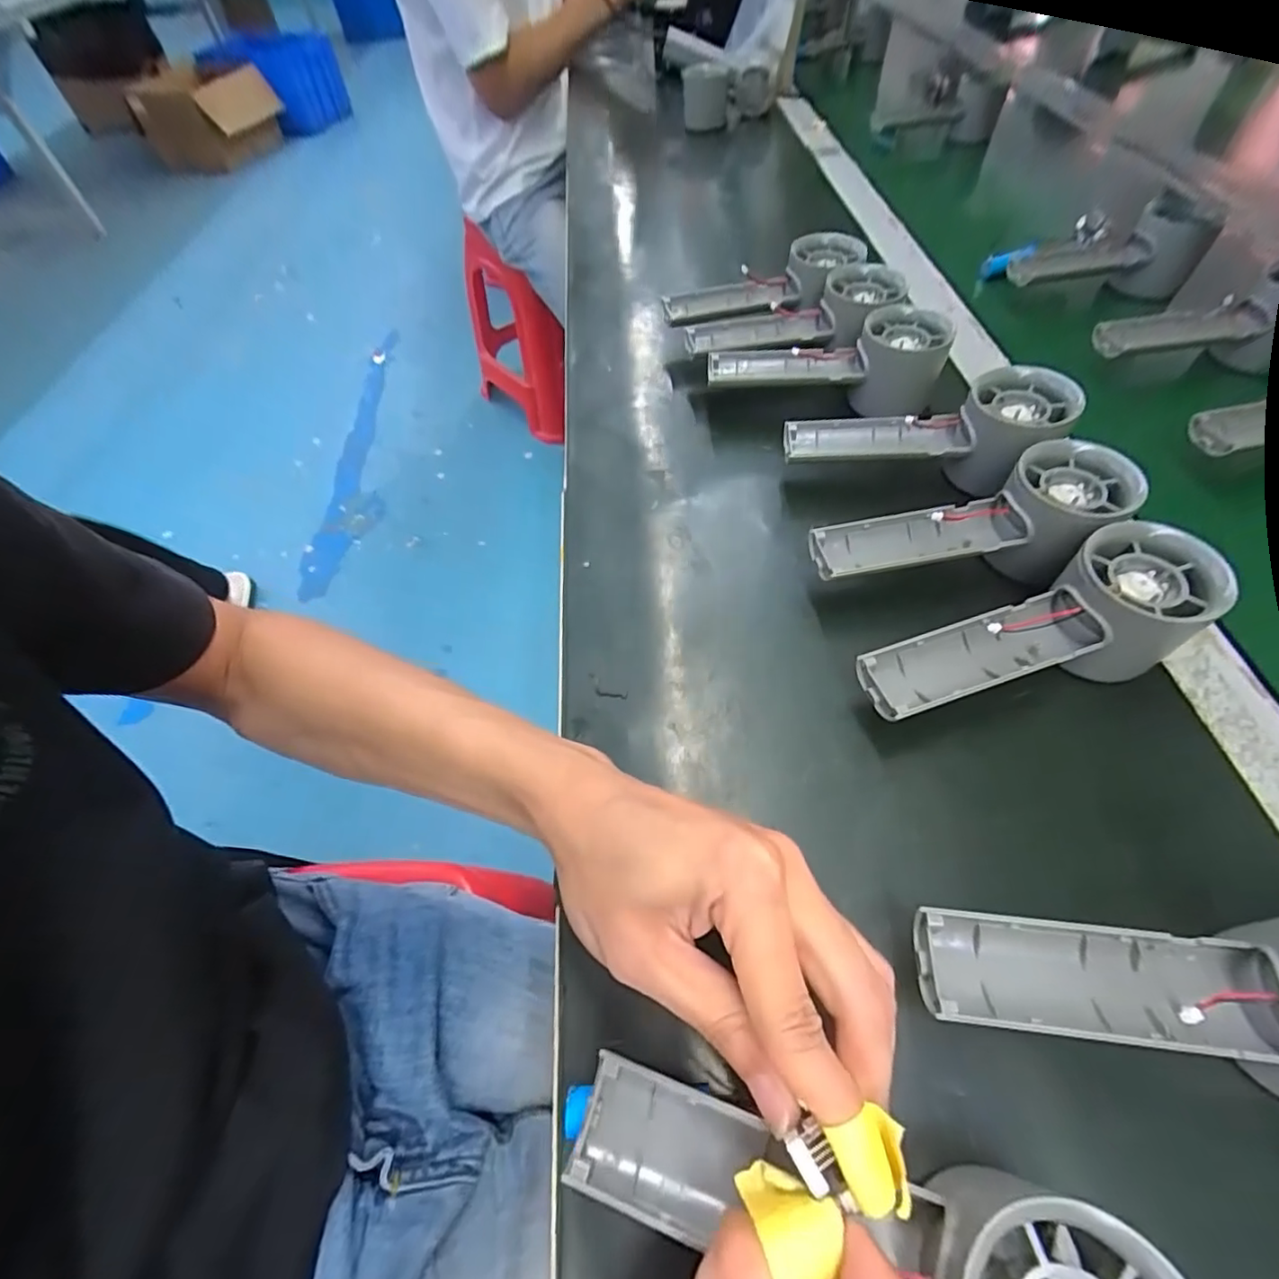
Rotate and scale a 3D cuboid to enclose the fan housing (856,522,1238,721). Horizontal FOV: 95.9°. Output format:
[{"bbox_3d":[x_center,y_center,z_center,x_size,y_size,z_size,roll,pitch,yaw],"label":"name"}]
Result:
[{"bbox_3d":[0.184,0.001,0.279,0.159,0.055,0.053,-20,54,4],"label":"fan housing"}]

